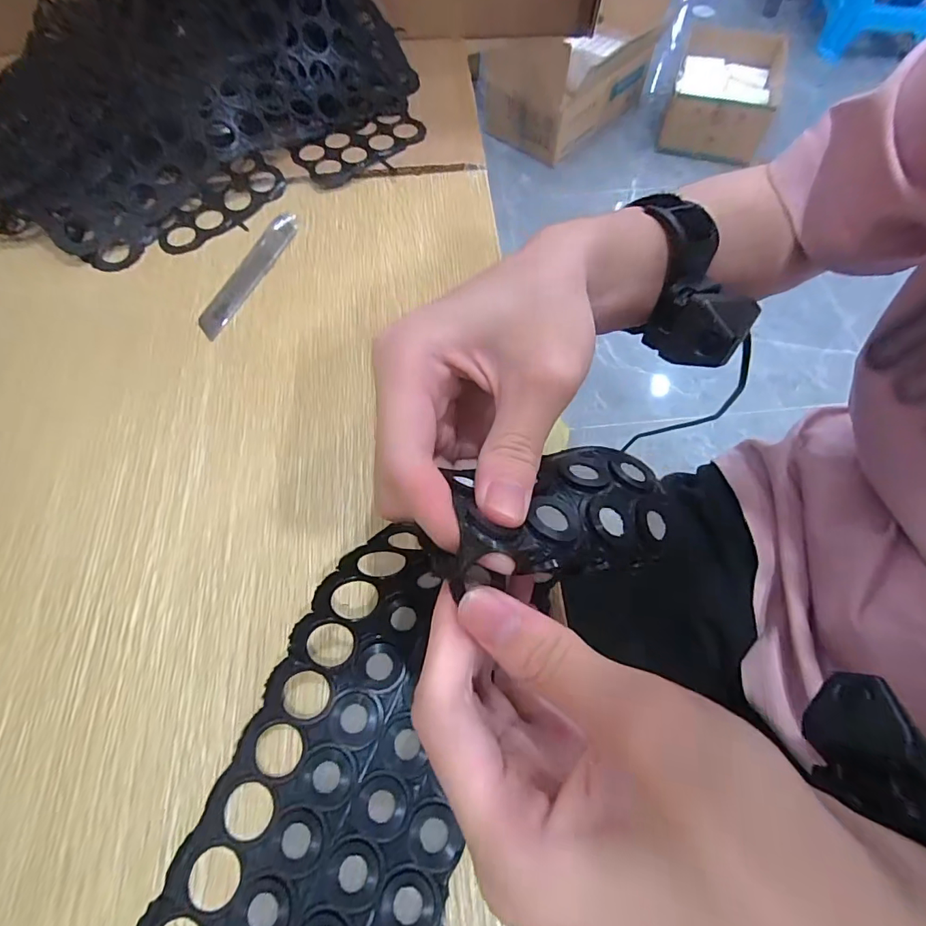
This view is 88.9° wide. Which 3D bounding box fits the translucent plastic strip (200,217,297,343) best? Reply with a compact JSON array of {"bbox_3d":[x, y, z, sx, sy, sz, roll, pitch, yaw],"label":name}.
[{"bbox_3d":[-0.139,-0.125,0.307,0.018,0.005,0.106,20,67,10],"label":"translucent plastic strip"}]

